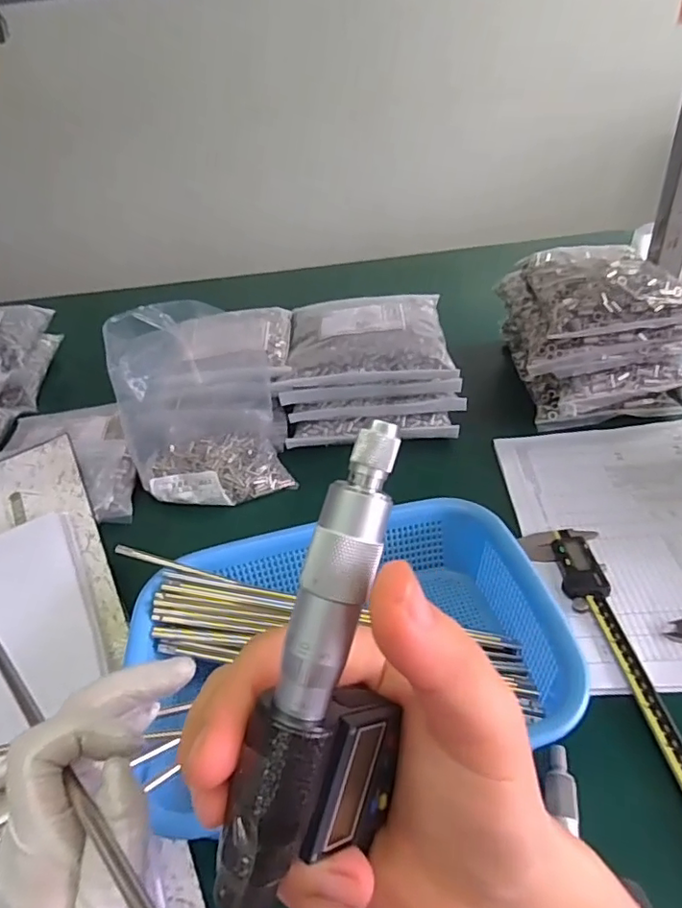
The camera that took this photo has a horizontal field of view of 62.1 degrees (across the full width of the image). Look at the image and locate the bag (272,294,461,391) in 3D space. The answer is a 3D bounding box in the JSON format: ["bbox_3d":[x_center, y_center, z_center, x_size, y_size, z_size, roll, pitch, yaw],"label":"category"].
[{"bbox_3d":[0.029,-0.140,0.659,0.183,0.035,0.172,-2,39,6],"label":"bag"}]

